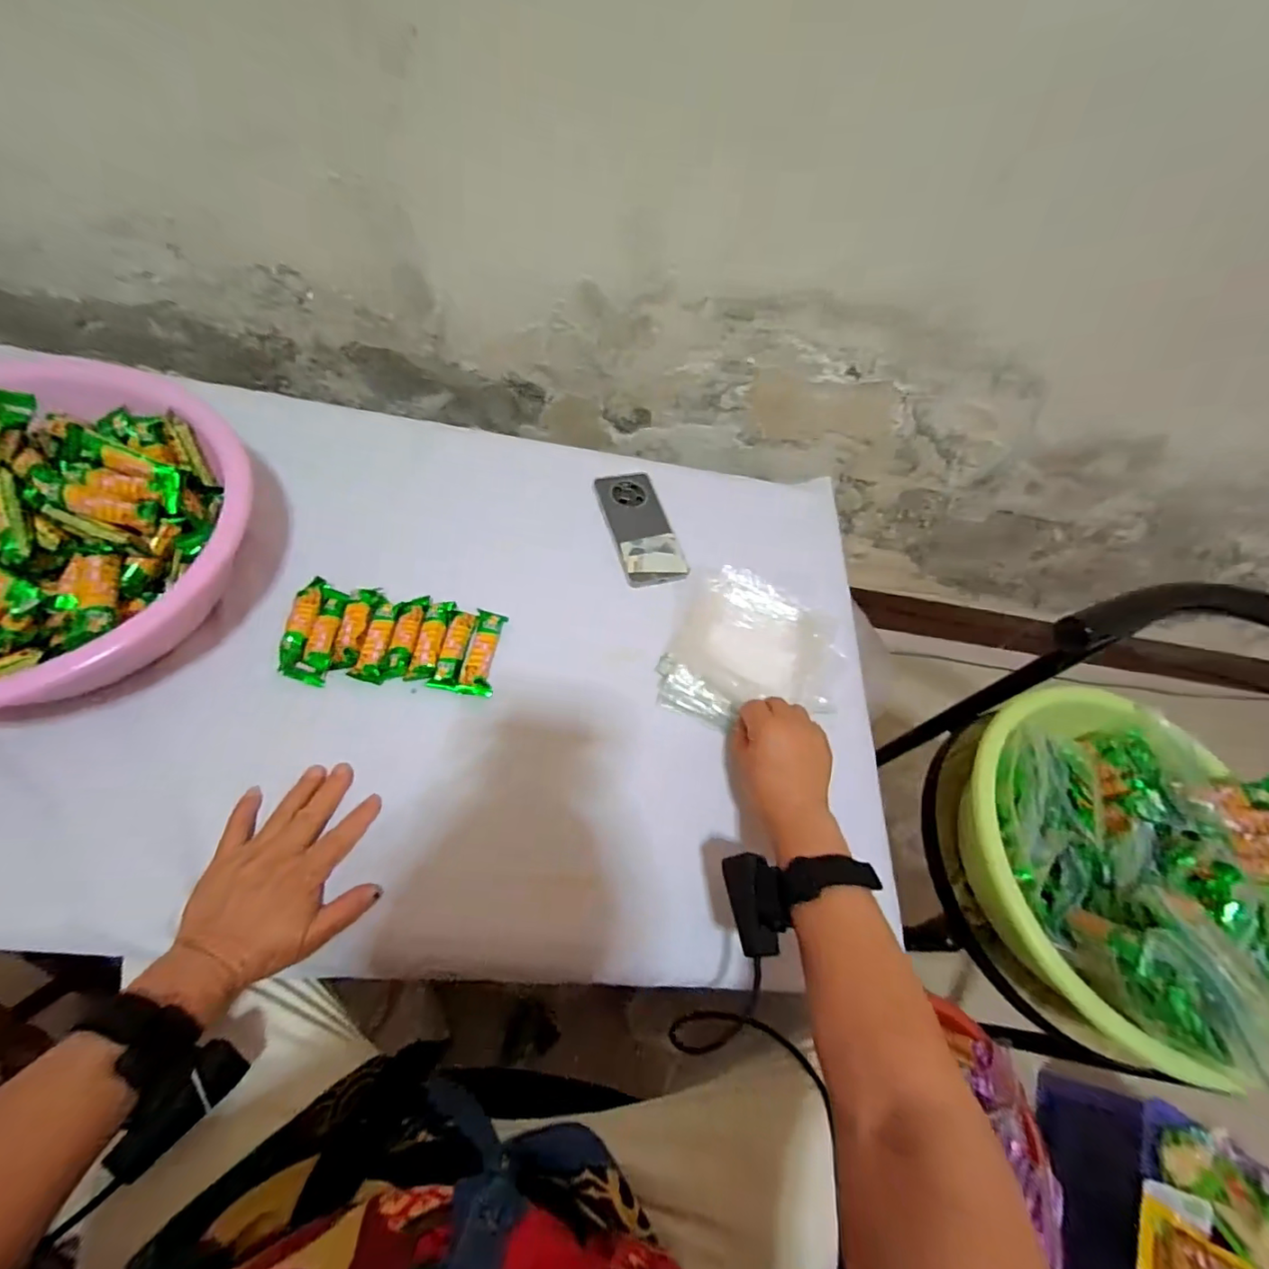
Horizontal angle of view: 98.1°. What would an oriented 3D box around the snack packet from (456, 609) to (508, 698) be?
[{"bbox_3d":[-0.151,0.019,0.551,0.029,0.024,0.091,4,62,-1],"label":"snack packet"}]

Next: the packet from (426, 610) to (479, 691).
[{"bbox_3d":[-0.176,0.014,0.538,0.024,0.010,0.085,12,60,-5],"label":"packet"}]

